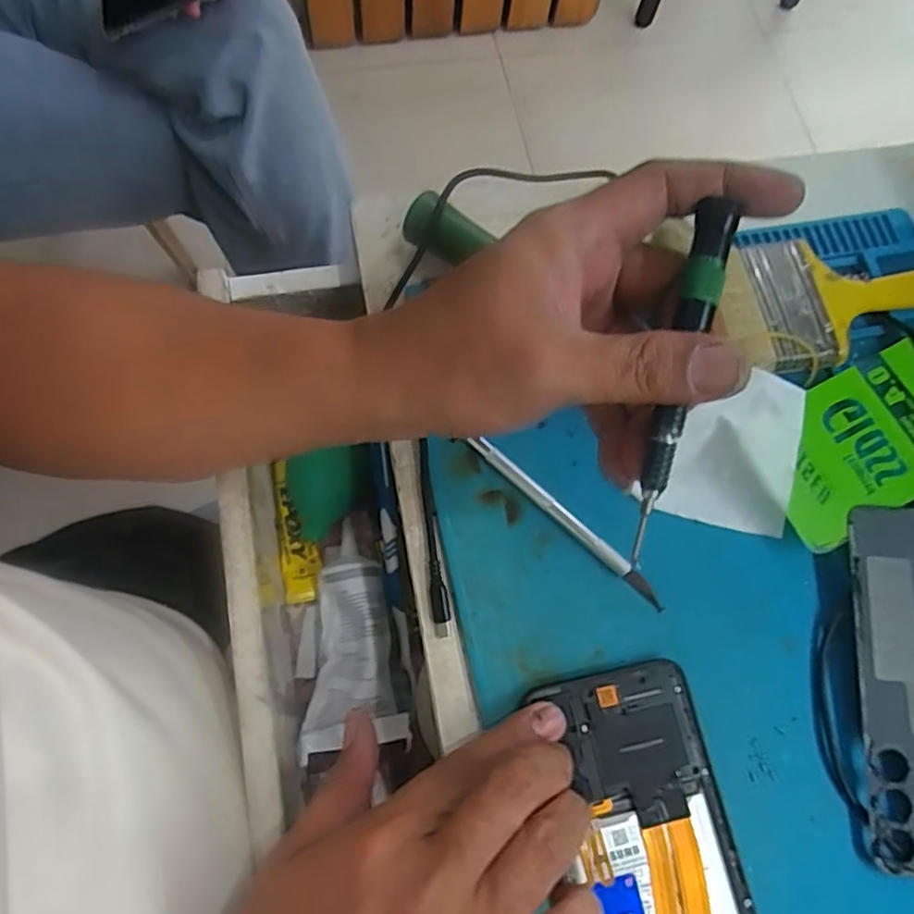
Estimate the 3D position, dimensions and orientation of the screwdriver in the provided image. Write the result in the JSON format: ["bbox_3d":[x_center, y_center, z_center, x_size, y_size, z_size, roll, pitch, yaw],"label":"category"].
[{"bbox_3d":[0.080,-0.027,0.237,0.013,0.009,0.129,13,88,2],"label":"screwdriver"}]

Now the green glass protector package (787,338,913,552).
[{"bbox_3d":[0.221,-0.016,0.334,0.150,0.007,0.069,-27,76,-12],"label":"green glass protector package"}]

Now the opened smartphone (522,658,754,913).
[{"bbox_3d":[0.084,0.173,0.275,0.072,0.005,0.160,-7,73,-4],"label":"opened smartphone"}]

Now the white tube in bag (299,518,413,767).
[{"bbox_3d":[-0.060,0.100,0.373,0.054,0.032,0.119,-5,72,-6],"label":"white tube in bag"}]

